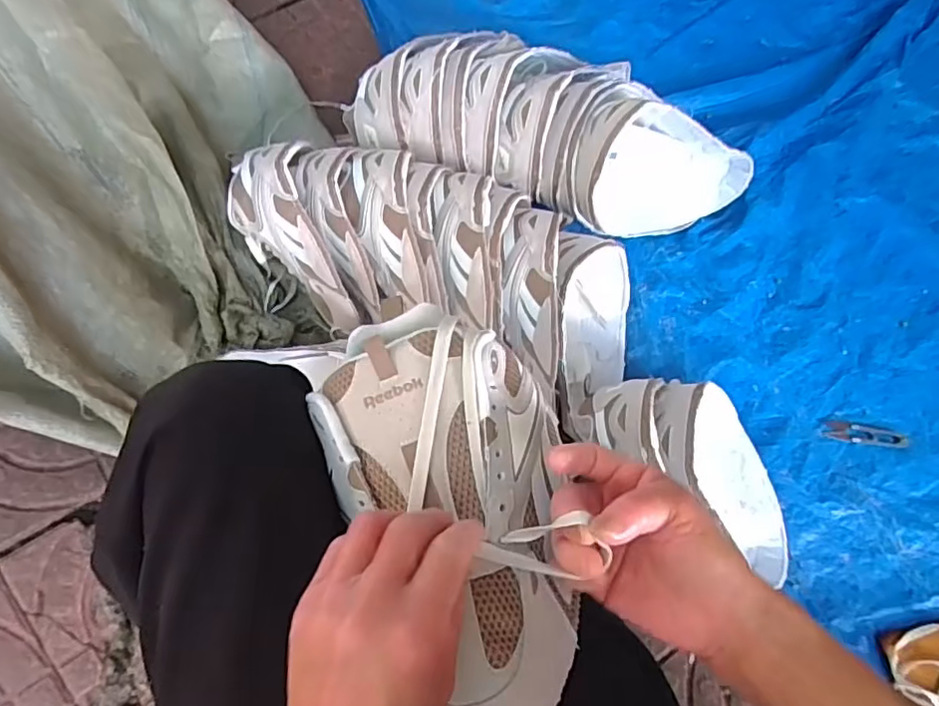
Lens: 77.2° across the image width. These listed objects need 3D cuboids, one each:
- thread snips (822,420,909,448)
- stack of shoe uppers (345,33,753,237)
[{"bbox_3d":[0.499,0.102,0.740,0.100,0.007,0.028,9,70,1],"label":"thread snips"},{"bbox_3d":[0.117,-0.280,0.722,0.503,0.143,0.192,13,71,-9],"label":"stack of shoe uppers"}]

